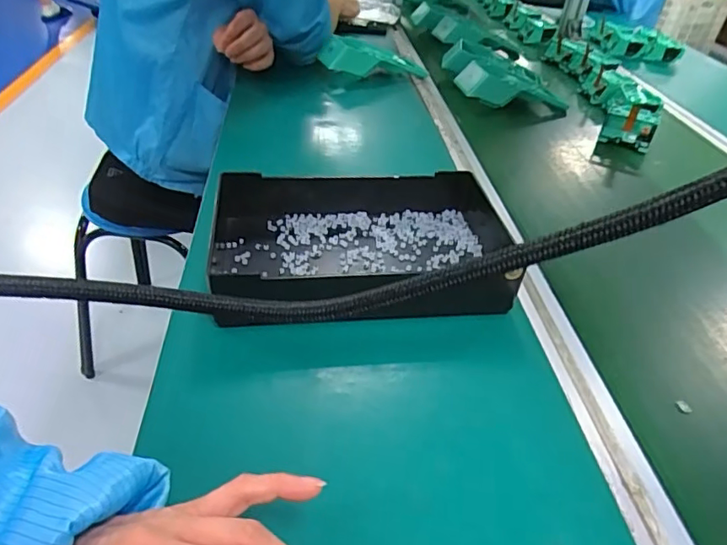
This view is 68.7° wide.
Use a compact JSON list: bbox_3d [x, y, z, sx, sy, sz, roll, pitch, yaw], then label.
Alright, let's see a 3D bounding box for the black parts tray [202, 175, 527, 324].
[{"bbox_3d":[0.007,-0.028,0.498,0.275,0.052,0.166,-2,39,-11],"label":"black parts tray"}]

